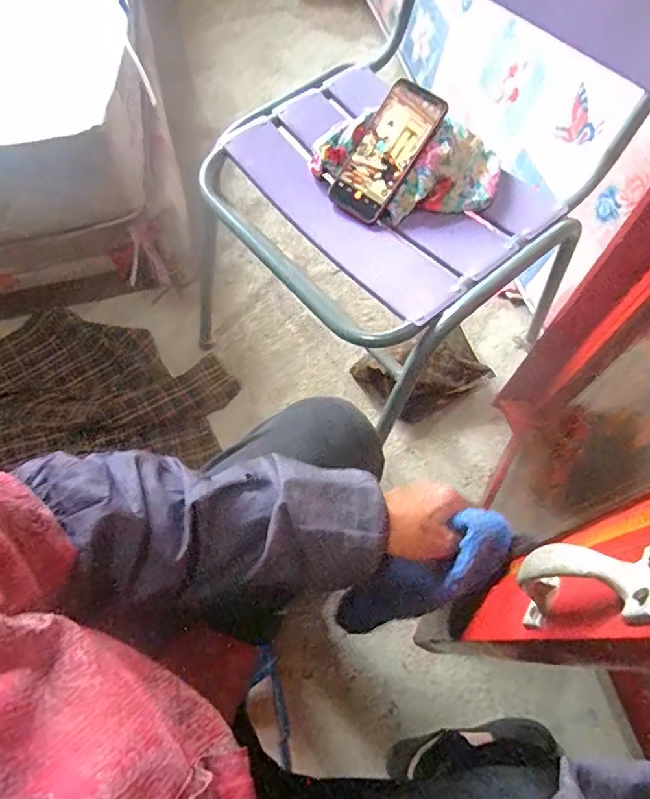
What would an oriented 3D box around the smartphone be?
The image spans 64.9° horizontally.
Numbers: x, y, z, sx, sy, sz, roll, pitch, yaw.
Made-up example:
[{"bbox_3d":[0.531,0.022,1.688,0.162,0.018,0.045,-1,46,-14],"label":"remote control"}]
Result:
[{"bbox_3d":[0.077,-0.306,0.633,0.071,0.011,0.166,39,103,16],"label":"smartphone"}]

